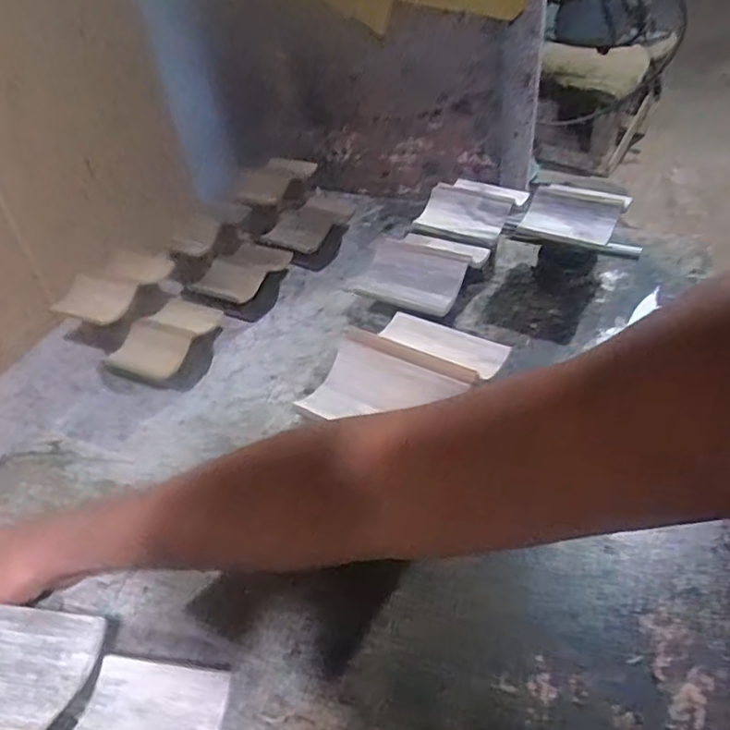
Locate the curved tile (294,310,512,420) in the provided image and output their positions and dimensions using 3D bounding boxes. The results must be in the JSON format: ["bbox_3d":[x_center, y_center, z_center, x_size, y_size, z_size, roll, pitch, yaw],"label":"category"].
[{"bbox_3d":[0.035,0.001,0.488,0.114,0.034,0.138,20,47,26],"label":"curved tile"}]

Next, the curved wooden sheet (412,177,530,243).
[{"bbox_3d":[0.125,-0.185,0.730,0.109,0.025,0.115,13,44,24],"label":"curved wooden sheet"}]

